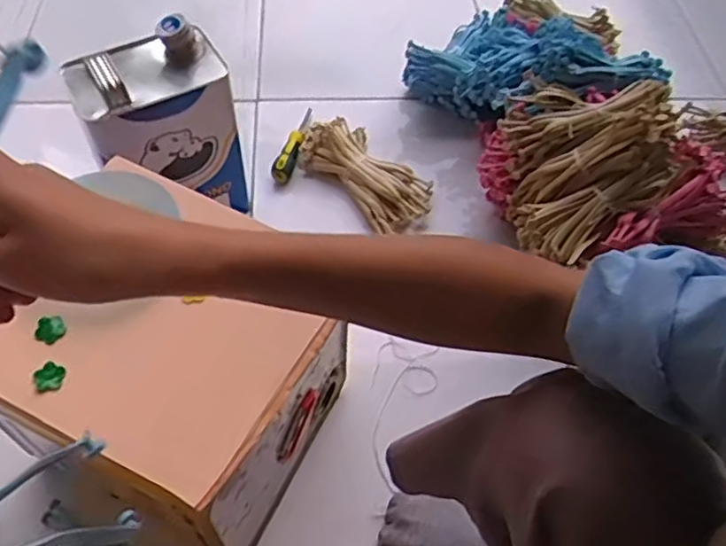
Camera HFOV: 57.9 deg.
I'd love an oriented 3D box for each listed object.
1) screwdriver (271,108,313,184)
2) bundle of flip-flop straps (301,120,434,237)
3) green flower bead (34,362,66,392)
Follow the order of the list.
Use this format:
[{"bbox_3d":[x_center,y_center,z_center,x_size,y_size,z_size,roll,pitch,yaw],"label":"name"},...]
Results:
[{"bbox_3d":[-0.107,-0.190,0.976,0.037,0.029,0.138,12,55,5],"label":"screwdriver"},{"bbox_3d":[0.004,-0.144,0.941,0.106,0.047,0.216,-35,63,-24],"label":"bundle of flip-flop straps"},{"bbox_3d":[-0.242,0.081,0.507,0.017,0.012,0.023,38,62,22],"label":"green flower bead"}]

